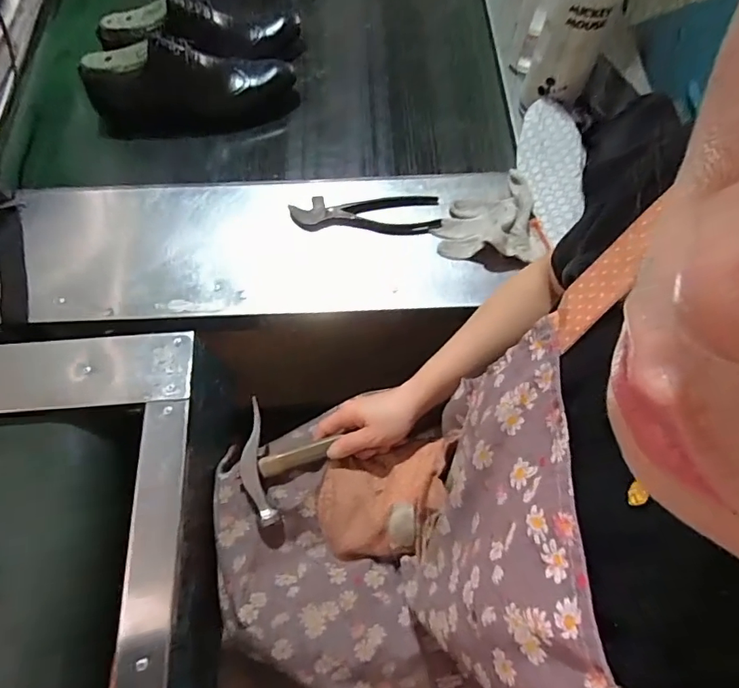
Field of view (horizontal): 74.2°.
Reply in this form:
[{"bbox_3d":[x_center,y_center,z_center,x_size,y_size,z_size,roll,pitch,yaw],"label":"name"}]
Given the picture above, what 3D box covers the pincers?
[{"bbox_3d":[-0.005,-0.170,0.646,0.193,0.015,0.060,-3,66,0],"label":"pincers"}]

